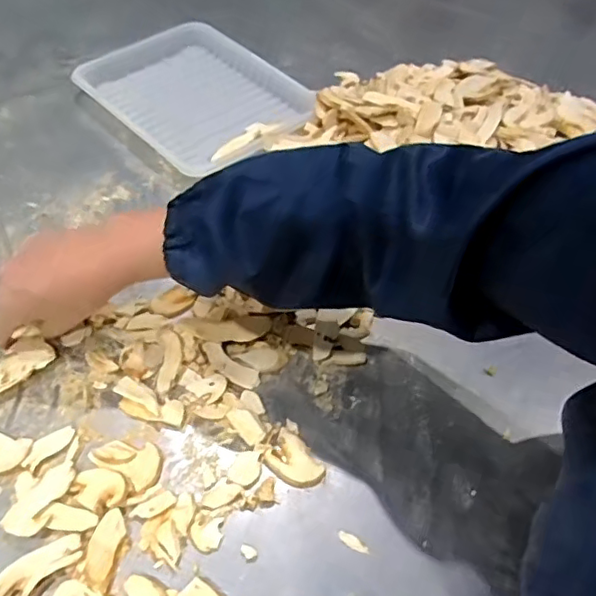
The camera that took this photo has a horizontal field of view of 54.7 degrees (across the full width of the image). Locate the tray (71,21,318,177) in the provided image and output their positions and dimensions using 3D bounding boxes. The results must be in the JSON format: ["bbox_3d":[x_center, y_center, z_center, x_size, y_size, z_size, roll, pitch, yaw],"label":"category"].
[{"bbox_3d":[-0.127,-0.252,0.707,0.204,0.031,0.255,-36,61,-28],"label":"tray"}]

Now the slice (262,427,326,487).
[{"bbox_3d":[-0.004,0.122,0.429,0.032,0.004,0.047,-35,61,-27],"label":"slice"}]

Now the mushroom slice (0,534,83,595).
[{"bbox_3d":[-0.172,0.177,0.372,0.066,0.012,0.021,-25,57,-22],"label":"mushroom slice"}]

